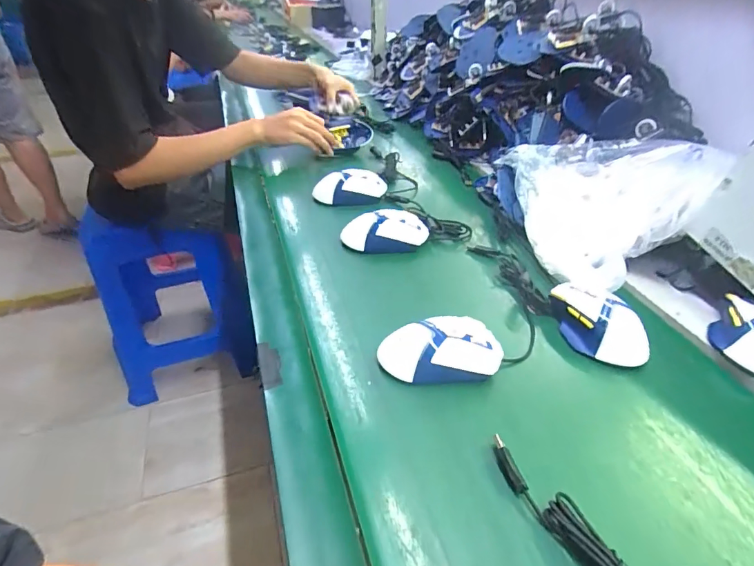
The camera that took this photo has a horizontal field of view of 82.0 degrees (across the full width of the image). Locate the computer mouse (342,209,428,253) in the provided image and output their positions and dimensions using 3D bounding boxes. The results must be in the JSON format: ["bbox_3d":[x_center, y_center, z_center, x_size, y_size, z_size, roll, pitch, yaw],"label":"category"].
[{"bbox_3d":[0.012,-0.078,0.634,0.123,0.043,0.062,0,42,0],"label":"computer mouse"}]

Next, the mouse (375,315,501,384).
[{"bbox_3d":[0.064,0.064,0.443,0.124,0.041,0.068,-2,42,-2],"label":"mouse"}]

